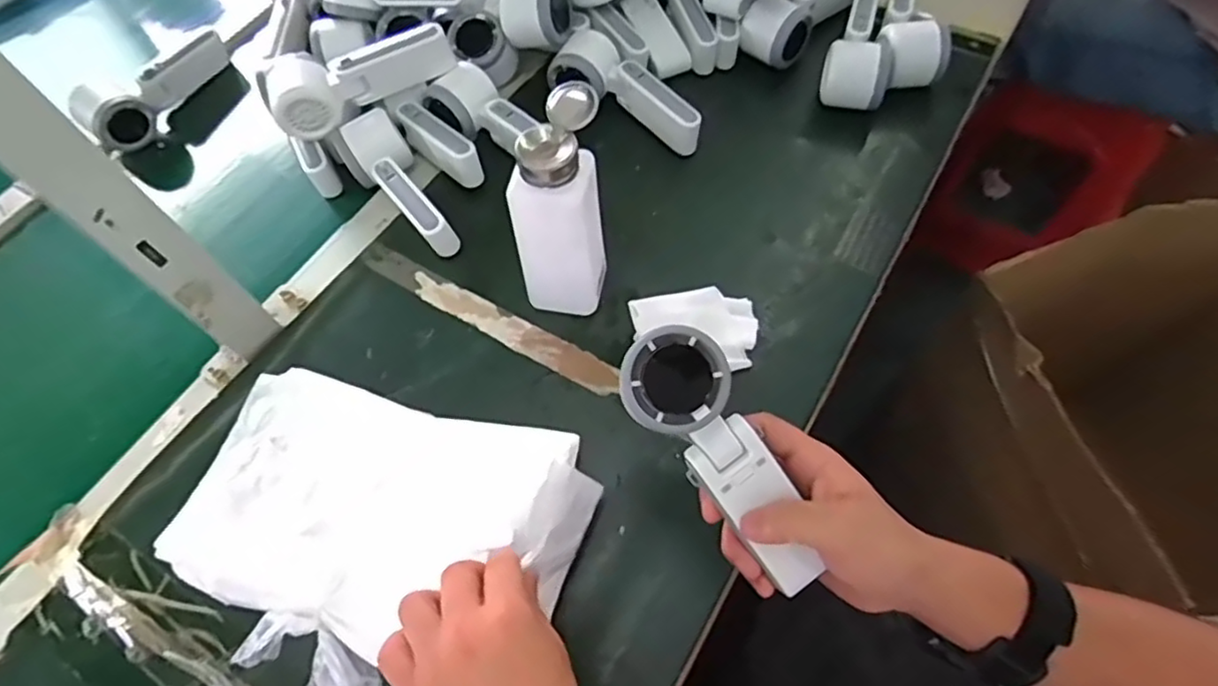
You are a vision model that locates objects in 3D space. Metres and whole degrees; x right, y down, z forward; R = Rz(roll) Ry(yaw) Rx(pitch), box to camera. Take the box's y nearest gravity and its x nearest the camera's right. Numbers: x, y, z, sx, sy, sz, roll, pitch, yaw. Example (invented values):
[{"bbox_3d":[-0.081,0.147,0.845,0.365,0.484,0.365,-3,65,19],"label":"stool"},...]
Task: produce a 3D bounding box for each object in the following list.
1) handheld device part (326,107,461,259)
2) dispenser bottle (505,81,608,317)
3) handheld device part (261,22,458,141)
[{"bbox_3d":[-0.190,-0.141,0.601,0.058,0.048,0.159,-32,64,-13],"label":"handheld device part"},{"bbox_3d":[-0.036,-0.093,0.491,0.060,0.179,0.068,5,62,6],"label":"dispenser bottle"},{"bbox_3d":[-0.229,-0.243,0.607,0.173,0.047,0.073,-12,61,-2],"label":"handheld device part"}]

